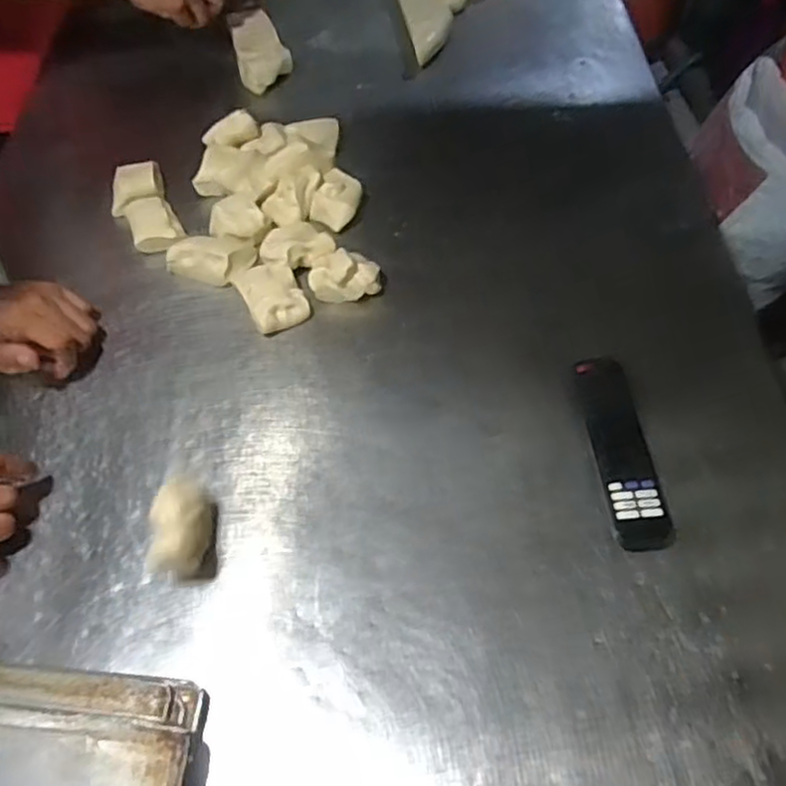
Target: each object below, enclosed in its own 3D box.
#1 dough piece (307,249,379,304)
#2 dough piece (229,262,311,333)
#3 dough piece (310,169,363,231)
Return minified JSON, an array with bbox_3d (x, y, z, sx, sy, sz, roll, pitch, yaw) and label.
[{"bbox_3d":[-0.050,-0.122,0.702,0.071,0.045,0.039,-1,55,0],"label":"dough piece"},{"bbox_3d":[-0.125,-0.101,0.702,0.057,0.025,0.084,-26,59,-16],"label":"dough piece"},{"bbox_3d":[-0.063,-0.219,0.768,0.048,0.028,0.069,14,57,10],"label":"dough piece"}]

